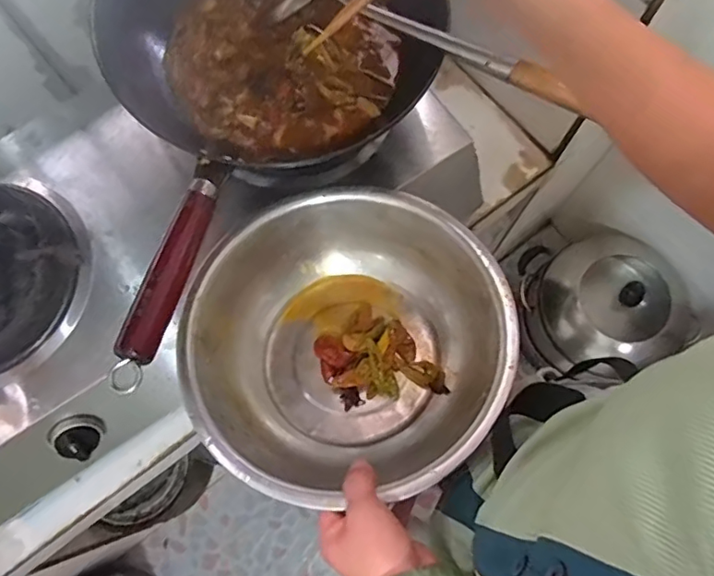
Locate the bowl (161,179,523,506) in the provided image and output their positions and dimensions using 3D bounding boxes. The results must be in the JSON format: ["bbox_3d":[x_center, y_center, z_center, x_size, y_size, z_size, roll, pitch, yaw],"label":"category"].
[{"bbox_3d":[-0.011,0.045,0.516,0.280,0.116,0.262,0,75,1],"label":"bowl"}]

